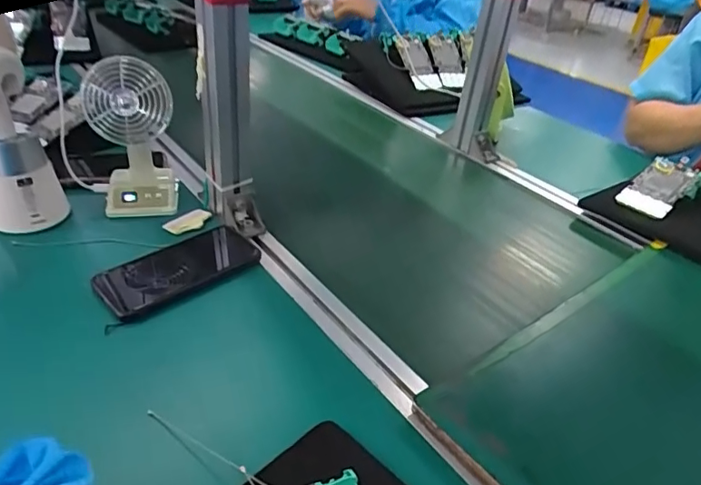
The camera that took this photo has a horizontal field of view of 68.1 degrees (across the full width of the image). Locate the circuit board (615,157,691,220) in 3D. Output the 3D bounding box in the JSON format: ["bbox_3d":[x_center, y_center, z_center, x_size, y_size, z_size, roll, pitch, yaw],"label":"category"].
[{"bbox_3d":[0.447,-0.083,0.752,0.066,0.013,0.130,30,54,33],"label":"circuit board"}]

